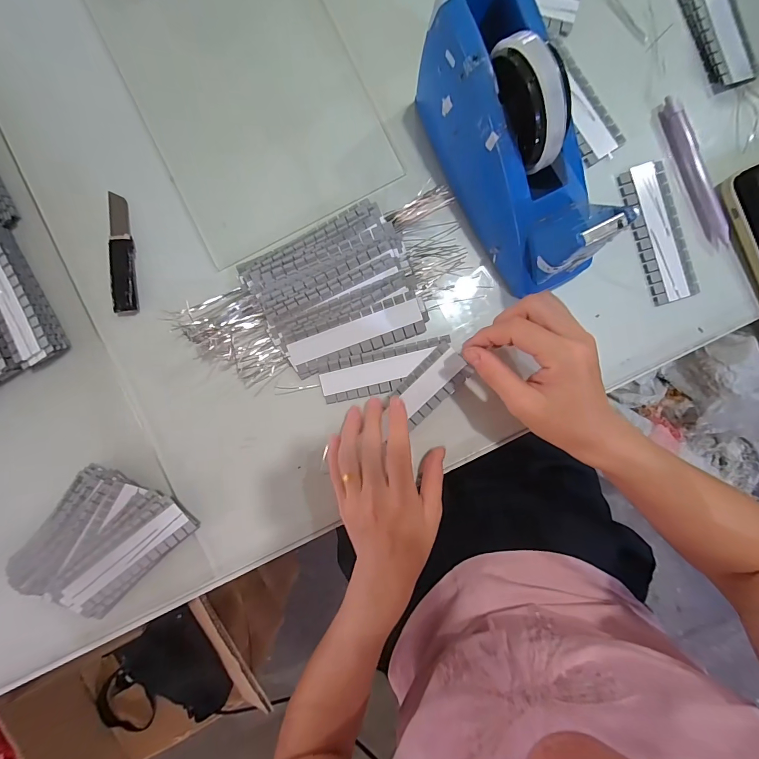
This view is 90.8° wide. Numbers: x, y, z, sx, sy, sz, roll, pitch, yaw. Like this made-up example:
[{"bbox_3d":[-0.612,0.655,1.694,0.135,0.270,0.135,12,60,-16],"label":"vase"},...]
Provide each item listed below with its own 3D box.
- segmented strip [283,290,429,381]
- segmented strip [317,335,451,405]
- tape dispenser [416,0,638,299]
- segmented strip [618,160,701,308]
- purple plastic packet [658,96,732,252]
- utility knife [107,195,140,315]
[{"bbox_3d":[-0.022,-0.042,0.346,0.125,0.013,0.040,-19,92,2],"label":"segmented strip"},{"bbox_3d":[0.005,-0.008,0.348,0.119,0.007,0.039,-12,95,4],"label":"segmented strip"},{"bbox_3d":[0.104,-0.173,0.290,0.070,0.114,0.208,-28,91,2],"label":"tape dispenser"},{"bbox_3d":[0.253,-0.132,0.338,0.042,0.004,0.124,-18,92,2],"label":"segmented strip"},{"bbox_3d":[0.281,-0.183,0.332,0.023,0.009,0.134,-25,91,2],"label":"purple plastic packet"},{"bbox_3d":[-0.244,-0.119,0.354,0.023,0.006,0.115,-5,92,2],"label":"utility knife"}]

